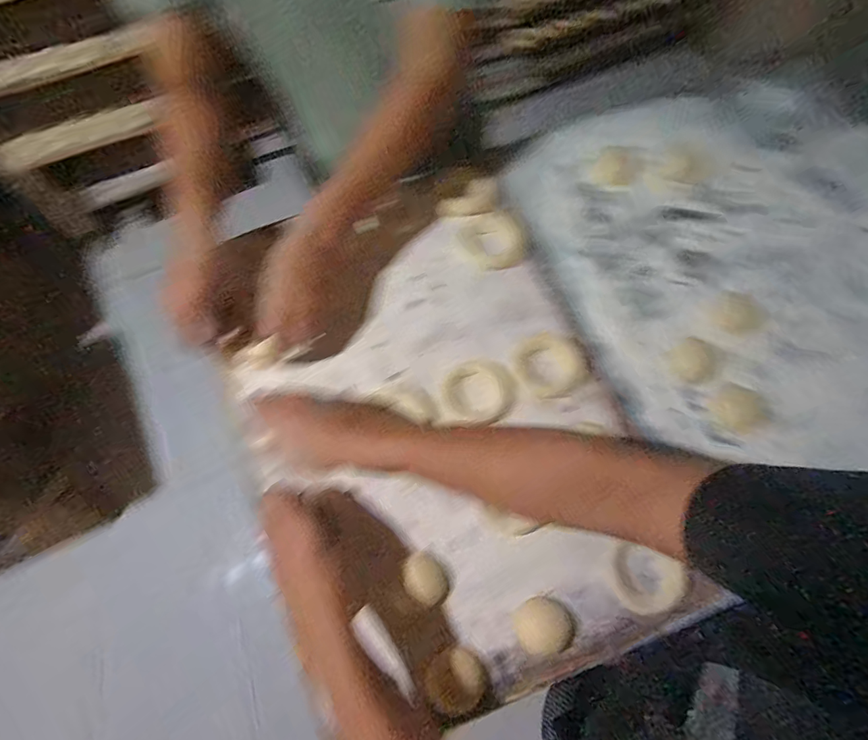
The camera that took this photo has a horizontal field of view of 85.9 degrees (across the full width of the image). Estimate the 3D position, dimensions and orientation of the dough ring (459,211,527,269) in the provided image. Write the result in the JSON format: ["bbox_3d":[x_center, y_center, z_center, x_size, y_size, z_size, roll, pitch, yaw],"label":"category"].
[{"bbox_3d":[0.077,-0.165,0.596,0.084,0.017,0.071,-25,71,-10],"label":"dough ring"}]

